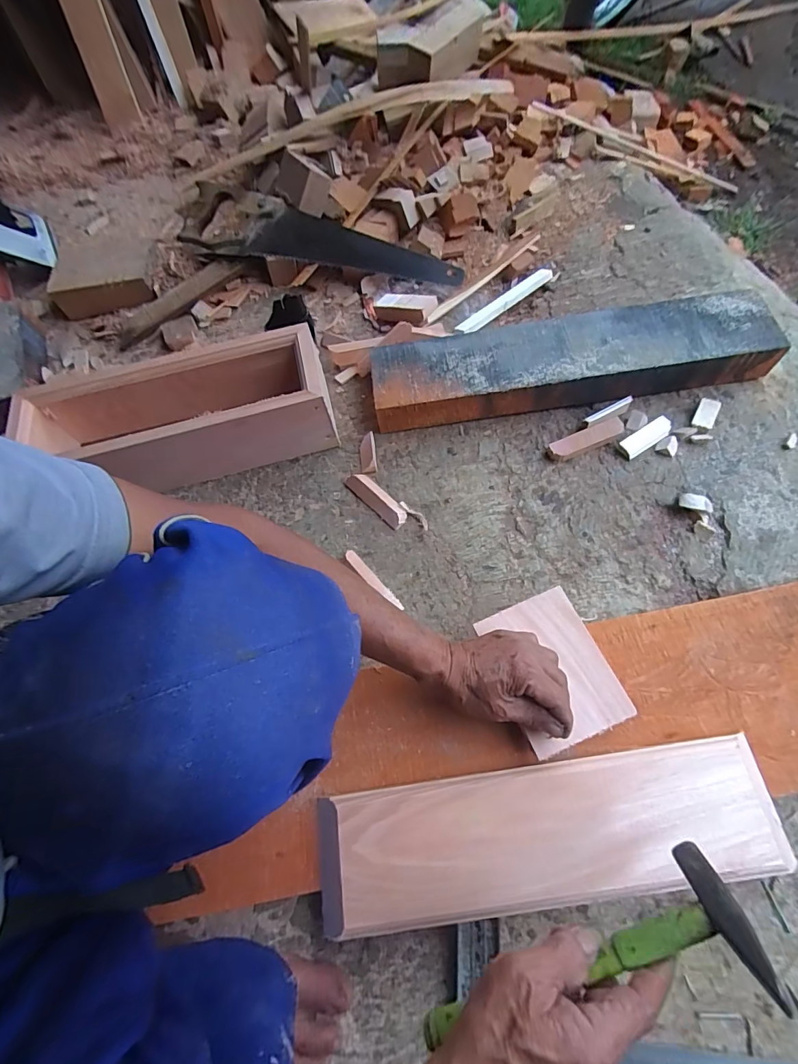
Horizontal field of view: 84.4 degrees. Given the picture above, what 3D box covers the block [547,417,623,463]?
[{"bbox_3d":[0.269,-0.132,0.629,0.111,0.020,0.029,-23,66,-5],"label":"block"}]

